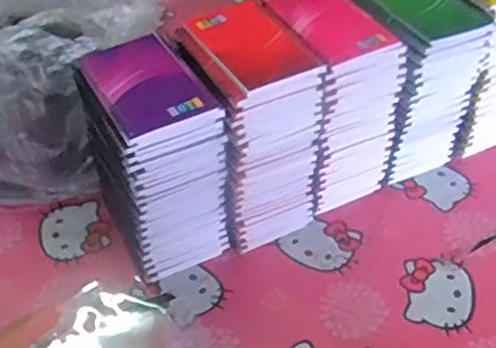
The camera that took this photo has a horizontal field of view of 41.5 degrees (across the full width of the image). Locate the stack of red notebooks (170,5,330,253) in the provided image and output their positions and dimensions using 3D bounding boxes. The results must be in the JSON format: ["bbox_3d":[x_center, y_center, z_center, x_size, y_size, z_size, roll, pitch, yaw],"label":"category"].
[{"bbox_3d":[0.000,-0.044,0.665,0.097,0.206,0.133,-21,48,-21],"label":"stack of red notebooks"}]

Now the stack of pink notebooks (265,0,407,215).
[{"bbox_3d":[0.083,-0.076,0.700,0.097,0.203,0.129,-20,48,-20],"label":"stack of pink notebooks"}]

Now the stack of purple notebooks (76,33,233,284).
[{"bbox_3d":[-0.088,-0.014,0.638,0.094,0.198,0.130,-21,48,-21],"label":"stack of purple notebooks"}]

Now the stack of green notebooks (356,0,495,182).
[{"bbox_3d":[0.175,-0.103,0.731,0.104,0.200,0.124,-21,48,-21],"label":"stack of green notebooks"}]

